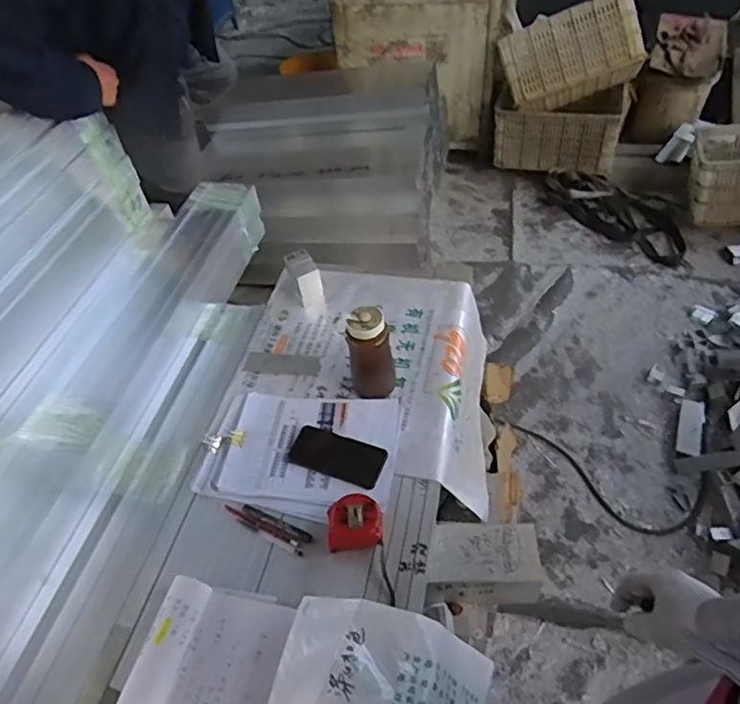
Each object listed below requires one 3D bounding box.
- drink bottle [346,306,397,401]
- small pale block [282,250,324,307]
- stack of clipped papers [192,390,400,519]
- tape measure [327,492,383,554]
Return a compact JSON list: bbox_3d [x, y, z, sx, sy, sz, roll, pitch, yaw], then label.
[{"bbox_3d":[-0.002,0.008,1.030,0.090,0.184,0.068,1,48,5],"label":"drink bottle"},{"bbox_3d":[-0.145,-0.161,1.277,0.054,0.093,0.100,-23,50,-16],"label":"small pale block"},{"bbox_3d":[-0.120,0.170,1.010,0.323,0.015,0.227,4,48,7],"label":"stack of clipped papers"},{"bbox_3d":[-0.023,0.264,0.901,0.084,0.041,0.086,-7,48,-2],"label":"tape measure"}]

